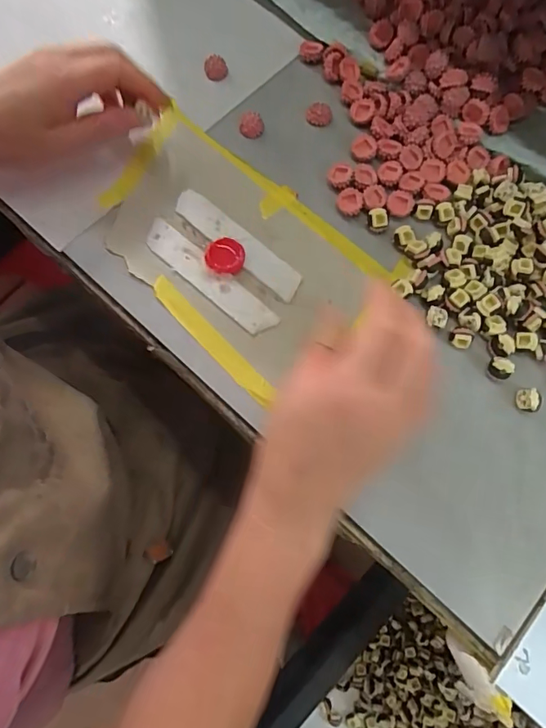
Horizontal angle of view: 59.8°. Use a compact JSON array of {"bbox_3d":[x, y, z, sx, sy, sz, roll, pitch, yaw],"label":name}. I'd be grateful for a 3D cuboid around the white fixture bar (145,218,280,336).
[{"bbox_3d":[-0.046,-0.064,0.346,0.117,0.004,0.024,39,79,10],"label":"white fixture bar"}]

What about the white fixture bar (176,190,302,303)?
[{"bbox_3d":[-0.028,-0.090,0.355,0.116,0.004,0.025,39,79,10],"label":"white fixture bar"}]

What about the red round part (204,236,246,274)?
[{"bbox_3d":[-0.035,-0.080,0.347,0.028,0.011,0.028,0,75,1],"label":"red round part"}]

